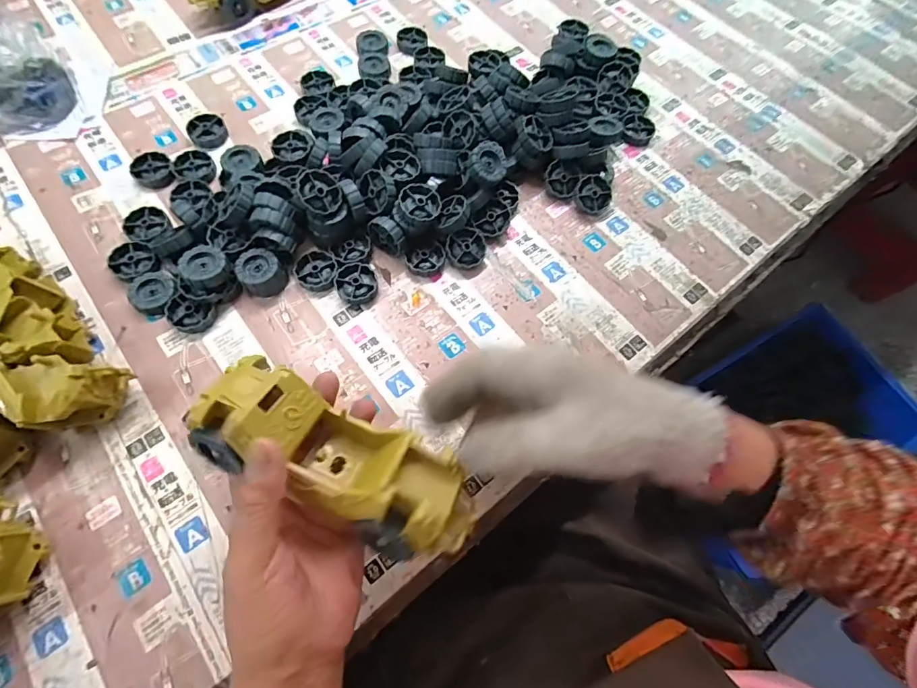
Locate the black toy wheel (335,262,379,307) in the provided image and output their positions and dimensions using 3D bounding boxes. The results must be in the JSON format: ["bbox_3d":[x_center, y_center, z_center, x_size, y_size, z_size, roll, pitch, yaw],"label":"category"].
[{"bbox_3d":[-0.096,-0.057,0.399,0.037,0.013,0.039,0,68,-1],"label":"black toy wheel"}]

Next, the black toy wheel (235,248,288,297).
[{"bbox_3d":[-0.180,-0.064,0.388,0.037,0.027,0.039,0,68,-1],"label":"black toy wheel"}]

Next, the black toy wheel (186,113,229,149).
[{"bbox_3d":[-0.273,-0.232,0.458,0.038,0.011,0.039,0,68,-1],"label":"black toy wheel"}]

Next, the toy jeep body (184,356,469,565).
[{"bbox_3d":[-0.069,0.070,0.251,0.163,0.052,0.061,27,70,3],"label":"toy jeep body"}]

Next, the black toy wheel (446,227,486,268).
[{"bbox_3d":[0.007,-0.093,0.413,0.038,0.014,0.037,-13,94,-14],"label":"black toy wheel"}]

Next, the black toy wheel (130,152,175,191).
[{"bbox_3d":[-0.315,-0.179,0.433,0.037,0.011,0.045,-36,73,-14],"label":"black toy wheel"}]

